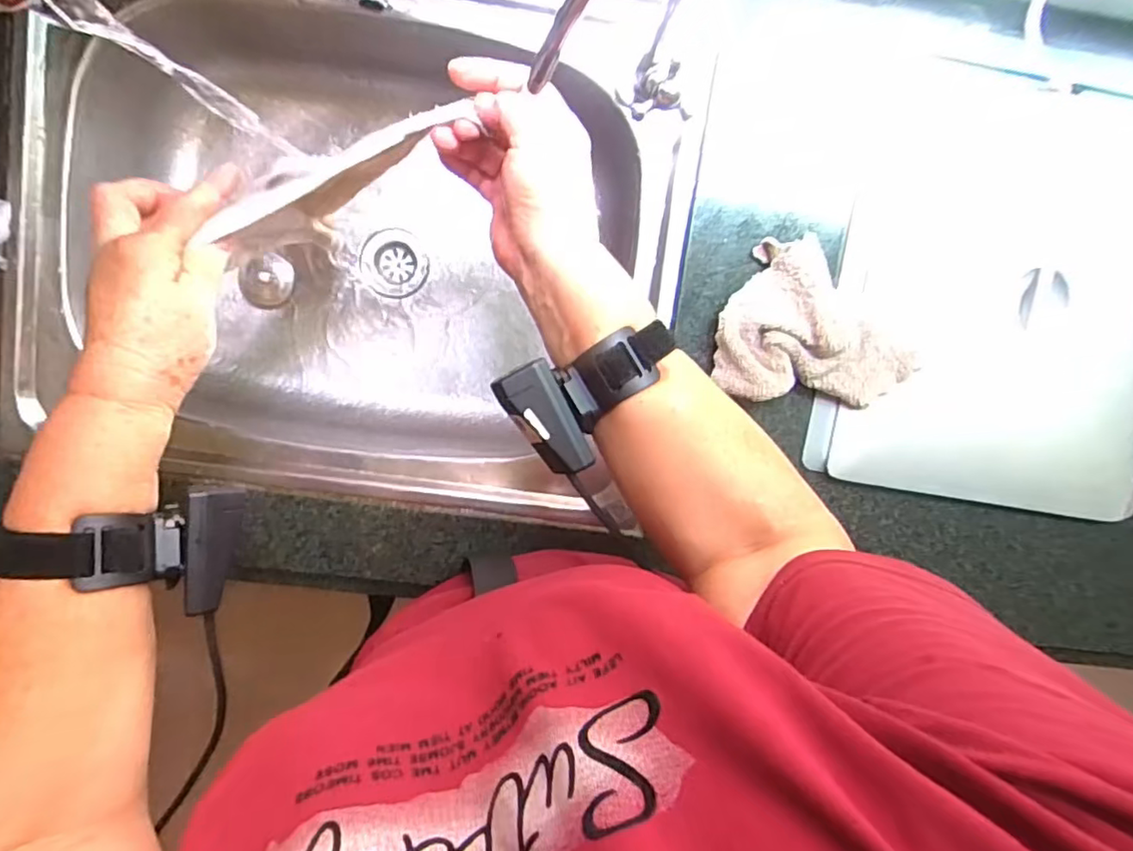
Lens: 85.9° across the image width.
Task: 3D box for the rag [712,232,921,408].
[{"bbox_3d":[0.188,-0.078,0.459,0.142,0.039,0.117,3,97,-4],"label":"rag"}]

